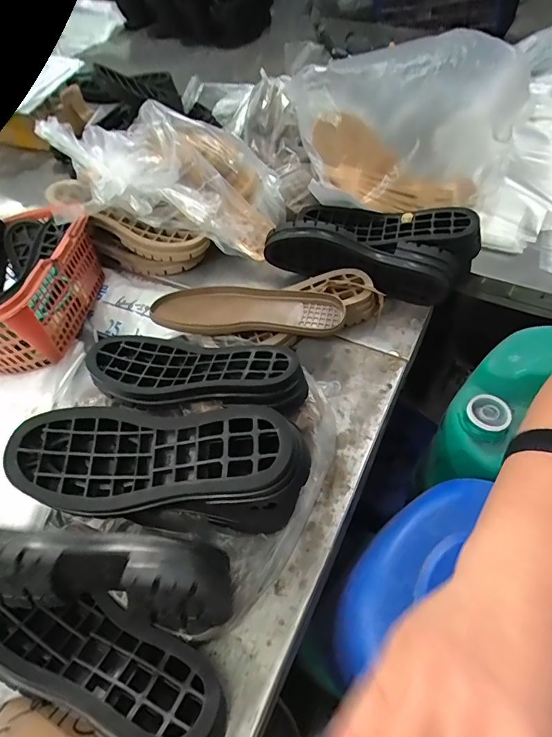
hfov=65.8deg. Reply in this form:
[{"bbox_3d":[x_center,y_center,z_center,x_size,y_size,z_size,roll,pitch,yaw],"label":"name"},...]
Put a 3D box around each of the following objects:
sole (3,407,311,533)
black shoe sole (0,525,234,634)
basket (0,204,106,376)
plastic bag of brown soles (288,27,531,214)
[{"bbox_3d":[-0.103,0.079,0.366,0.251,0.039,0.091,5,55,5],"label":"sole"},{"bbox_3d":[-0.150,0.165,0.348,0.221,0.083,0.059,12,54,-9],"label":"black shoe sole"},{"bbox_3d":[-0.357,-0.114,0.584,0.170,0.098,0.234,7,55,7],"label":"basket"},{"bbox_3d":[0.159,-0.318,0.554,0.259,0.176,0.111,23,58,17],"label":"plastic bag of brown soles"}]

